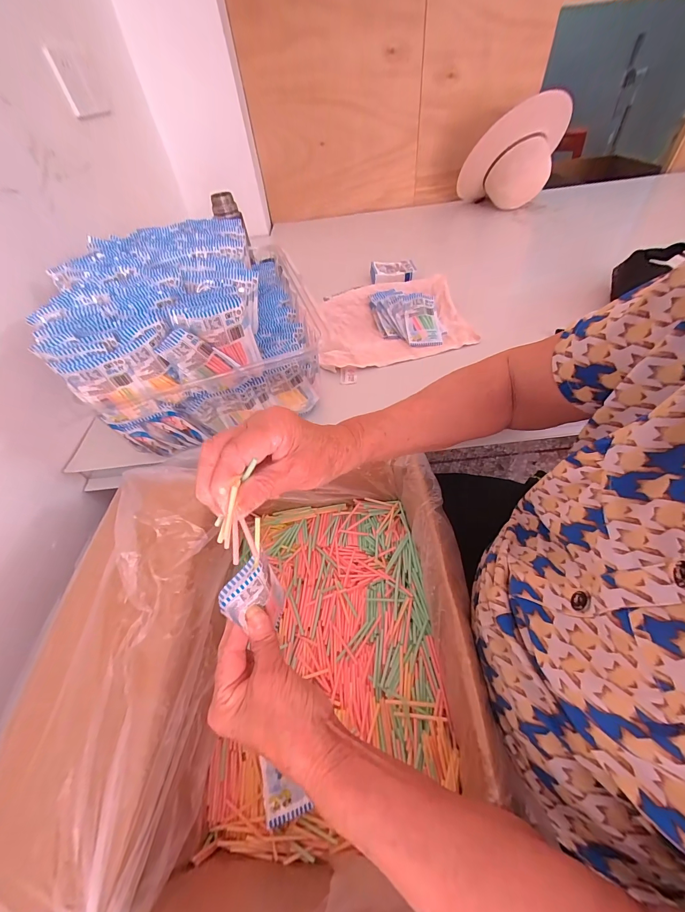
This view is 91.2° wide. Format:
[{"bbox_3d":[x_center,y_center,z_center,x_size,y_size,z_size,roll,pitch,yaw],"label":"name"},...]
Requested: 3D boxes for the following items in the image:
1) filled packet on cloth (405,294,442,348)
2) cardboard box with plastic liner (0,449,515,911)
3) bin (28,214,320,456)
[{"bbox_3d":[0.151,-0.257,0.637,0.062,0.010,0.102,-4,82,-4],"label":"filled packet on cloth"},{"bbox_3d":[-0.085,0.234,0.335,0.413,0.173,0.488,-3,50,3],"label":"cardboard box with plastic liner"},{"bbox_3d":[-0.232,-0.225,0.557,0.328,0.182,0.414,-15,50,-7],"label":"bin"}]

